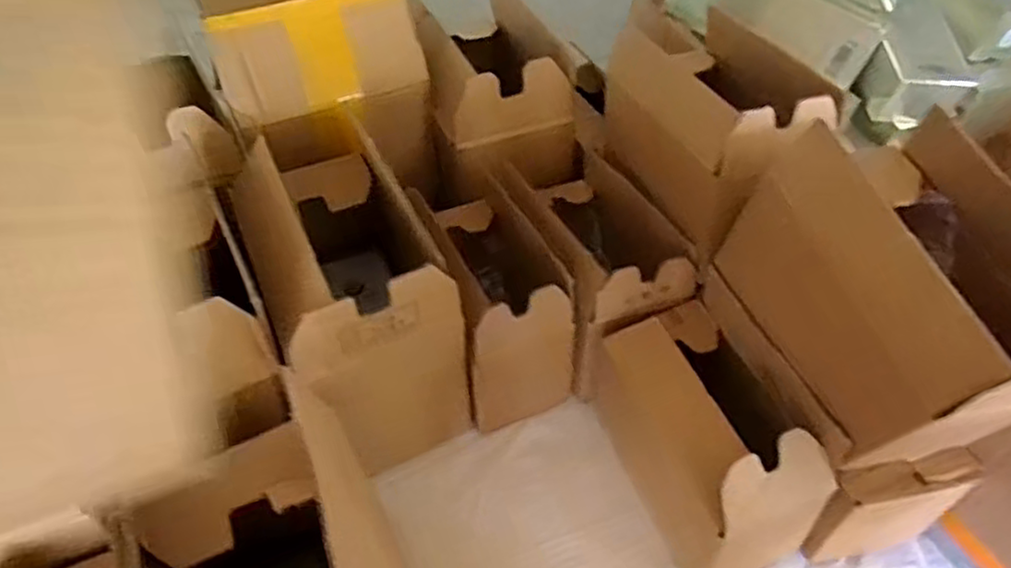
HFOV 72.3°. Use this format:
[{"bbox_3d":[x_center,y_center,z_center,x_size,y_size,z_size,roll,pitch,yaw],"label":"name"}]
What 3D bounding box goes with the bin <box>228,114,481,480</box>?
[{"bbox_3d":[-0.131,0.011,0.586,0.137,0.203,0.209,-22,50,-19],"label":"bin"}]

